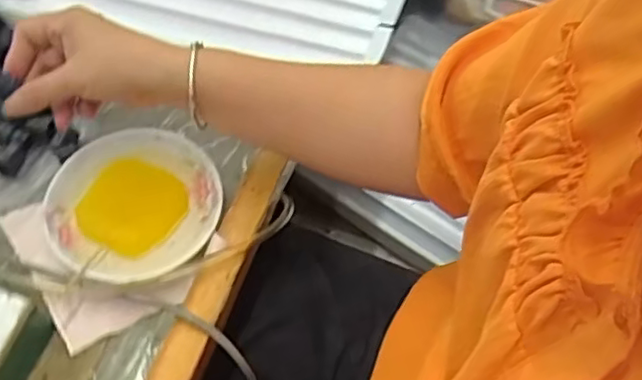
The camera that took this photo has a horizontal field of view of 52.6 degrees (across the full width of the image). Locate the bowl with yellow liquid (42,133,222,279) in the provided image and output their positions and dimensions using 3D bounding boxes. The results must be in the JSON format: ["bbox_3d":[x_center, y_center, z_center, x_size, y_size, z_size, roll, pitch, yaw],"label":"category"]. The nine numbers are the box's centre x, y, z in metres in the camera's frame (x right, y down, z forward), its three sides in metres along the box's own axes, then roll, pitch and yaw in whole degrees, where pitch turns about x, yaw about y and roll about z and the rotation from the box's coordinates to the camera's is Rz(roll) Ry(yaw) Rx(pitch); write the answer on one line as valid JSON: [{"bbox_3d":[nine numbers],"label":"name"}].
[{"bbox_3d":[-0.144,0.014,0.515,0.133,0.033,0.123,1,59,-2],"label":"bowl with yellow liquid"}]

